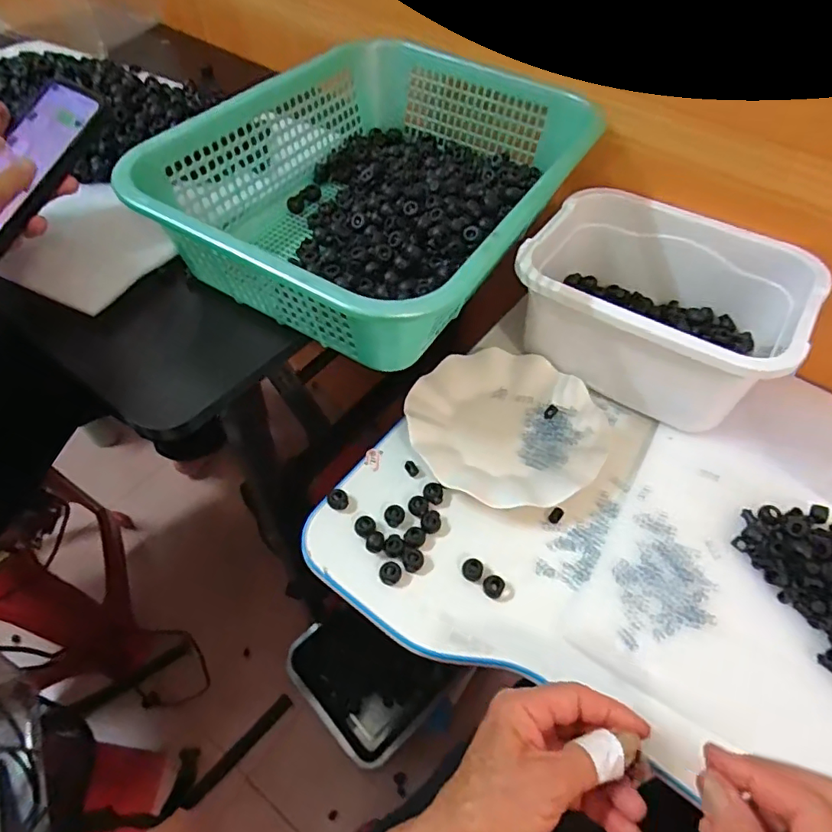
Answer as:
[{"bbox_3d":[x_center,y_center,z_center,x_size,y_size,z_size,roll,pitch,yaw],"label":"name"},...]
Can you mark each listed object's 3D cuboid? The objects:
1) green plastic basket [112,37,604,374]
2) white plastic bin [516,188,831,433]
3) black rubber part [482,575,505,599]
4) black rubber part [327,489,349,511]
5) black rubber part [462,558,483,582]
[{"bbox_3d":[-0.028,-0.217,0.485,0.291,0.108,0.385,25,57,15],"label":"green plastic basket"},{"bbox_3d":[0.235,-0.117,0.517,0.241,0.095,0.174,27,58,17],"label":"white plastic bin"},{"bbox_3d":[0.062,0.136,0.419,0.016,0.007,0.017,-1,59,2],"label":"black rubber part"},{"bbox_3d":[-0.068,0.074,0.459,0.018,0.012,0.017,1,54,-1],"label":"black rubber part"},{"bbox_3d":[0.046,0.125,0.428,0.016,0.008,0.018,19,56,11],"label":"black rubber part"}]

